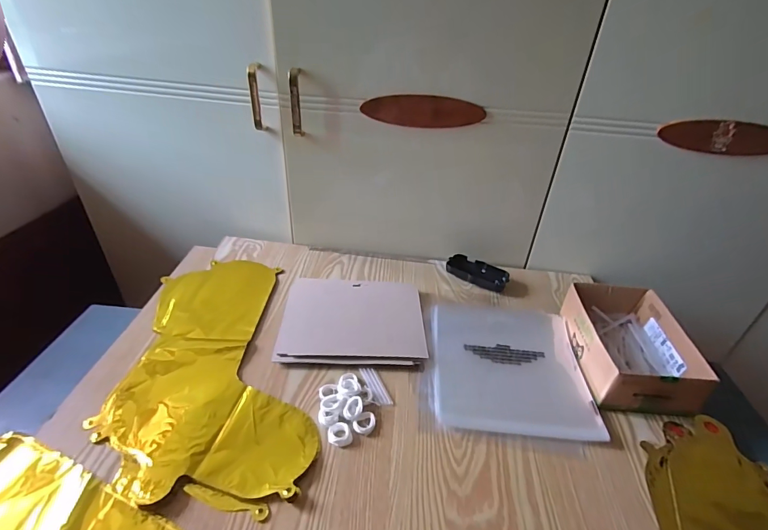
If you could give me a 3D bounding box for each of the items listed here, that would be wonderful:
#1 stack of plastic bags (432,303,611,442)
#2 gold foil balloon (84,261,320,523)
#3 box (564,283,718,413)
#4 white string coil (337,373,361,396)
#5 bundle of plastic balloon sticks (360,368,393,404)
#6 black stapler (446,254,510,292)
[{"bbox_3d":[0.176,0.131,0.566,0.207,0.014,0.235,6,36,4],"label":"stack of plastic bags"},{"bbox_3d":[-0.236,0.123,0.534,0.219,0.015,0.410,-9,38,-17],"label":"gold foil balloon"},{"bbox_3d":[0.341,0.111,0.561,0.128,0.068,0.181,5,36,1],"label":"box"},{"bbox_3d":[-0.044,0.154,0.508,0.028,0.013,0.040,-1,36,-7],"label":"white string coil"},{"bbox_3d":[-0.011,0.156,0.517,0.022,0.006,0.063,-13,39,-22],"label":"bundle of plastic balloon sticks"},{"bbox_3d":[0.168,0.013,0.718,0.107,0.022,0.053,16,38,17],"label":"black stapler"}]

